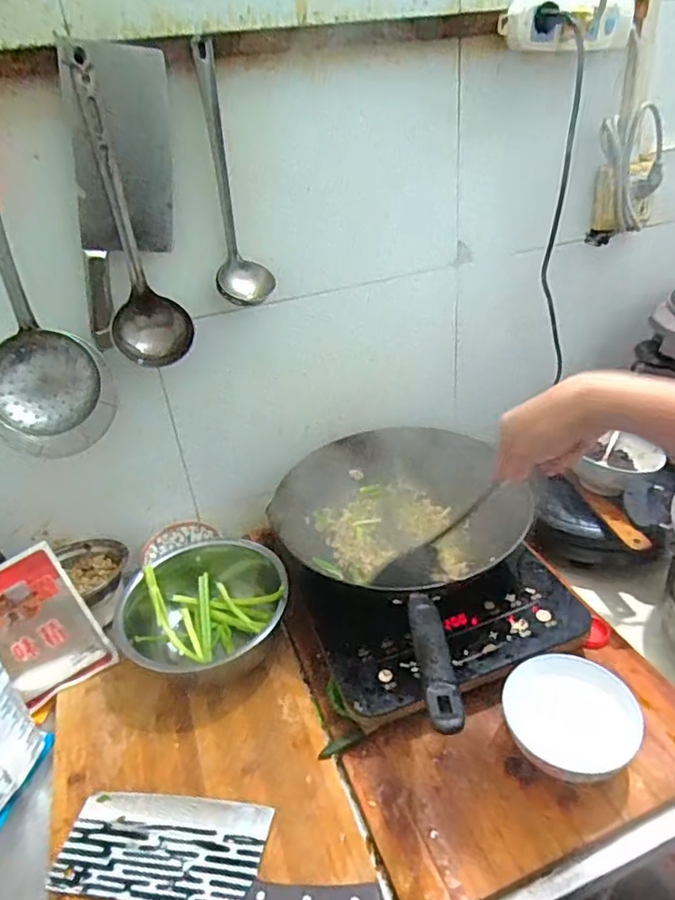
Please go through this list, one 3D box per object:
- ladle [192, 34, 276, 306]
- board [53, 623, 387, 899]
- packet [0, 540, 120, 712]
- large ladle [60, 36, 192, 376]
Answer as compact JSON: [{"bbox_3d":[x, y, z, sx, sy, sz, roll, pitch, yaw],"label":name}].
[{"bbox_3d":[-0.123,-0.301,0.675,0.064,0.268,0.045,-7,32,-2],"label":"ladle"},{"bbox_3d":[-0.140,0.340,0.609,0.277,0.024,0.340,-15,33,-14],"label":"board"},{"bbox_3d":[-0.359,0.211,0.718,0.113,0.169,0.026,-36,8,-28],"label":"packet"},{"bbox_3d":[-0.231,-0.248,0.650,0.086,0.307,0.056,-14,33,-13],"label":"large ladle"}]

